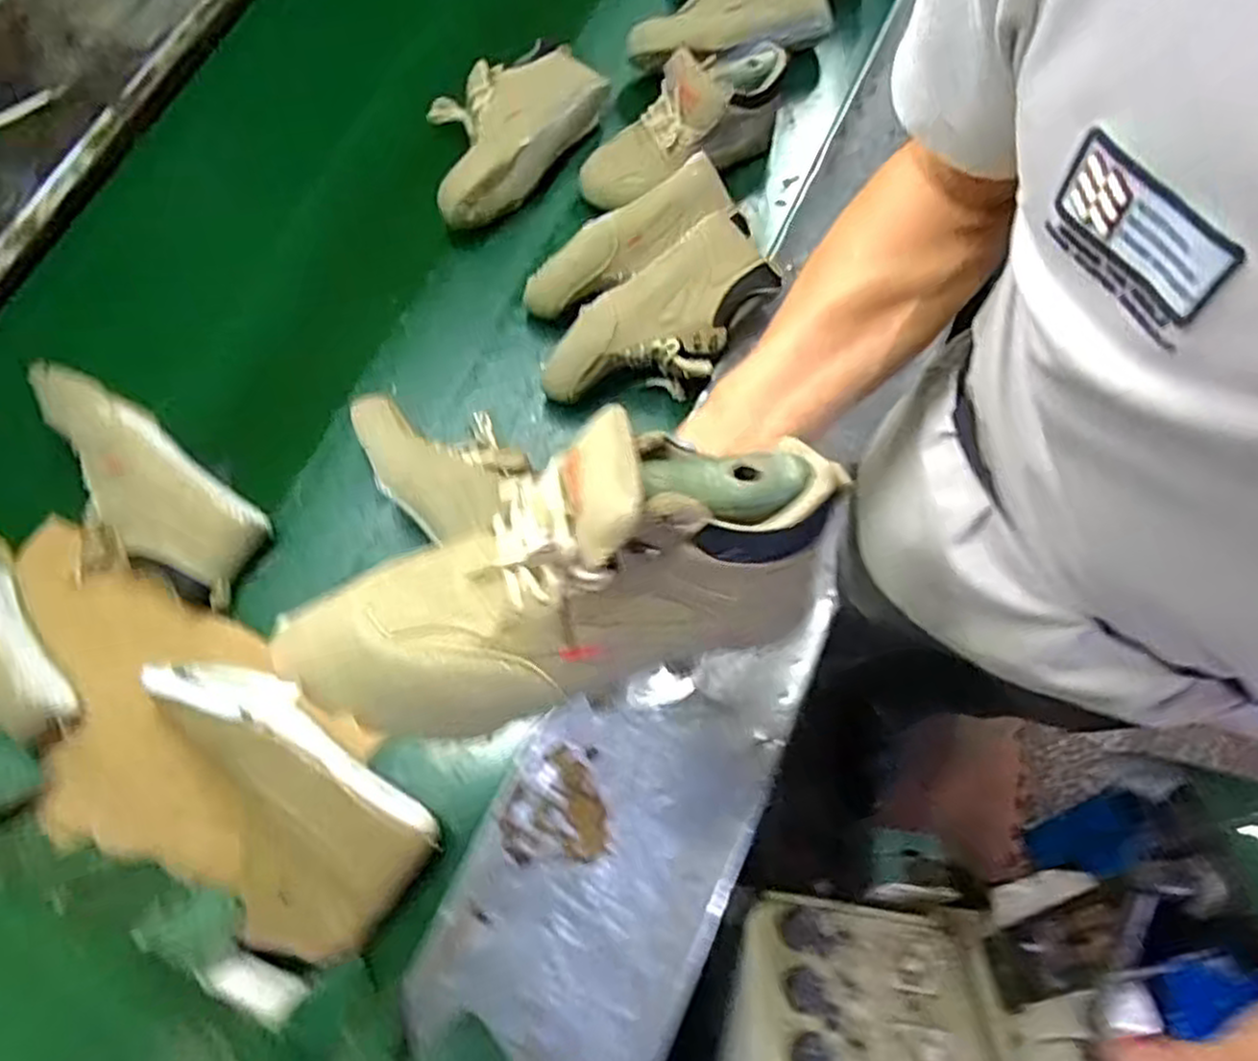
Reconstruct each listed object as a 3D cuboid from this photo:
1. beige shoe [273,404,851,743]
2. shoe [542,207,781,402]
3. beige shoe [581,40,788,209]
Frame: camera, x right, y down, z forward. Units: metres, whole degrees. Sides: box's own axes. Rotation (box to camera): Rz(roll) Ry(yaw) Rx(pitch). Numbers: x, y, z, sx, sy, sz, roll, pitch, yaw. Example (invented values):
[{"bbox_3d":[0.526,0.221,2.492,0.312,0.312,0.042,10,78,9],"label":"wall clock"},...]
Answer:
[{"bbox_3d":[-0.042,0.023,0.405,0.300,0.103,0.126,-19,77,5],"label":"beige shoe"},{"bbox_3d":[0.029,-0.228,0.860,0.276,0.100,0.147,-30,78,4],"label":"shoe"},{"bbox_3d":[0.068,-0.503,0.942,0.270,0.094,0.091,-30,78,-9],"label":"beige shoe"}]

